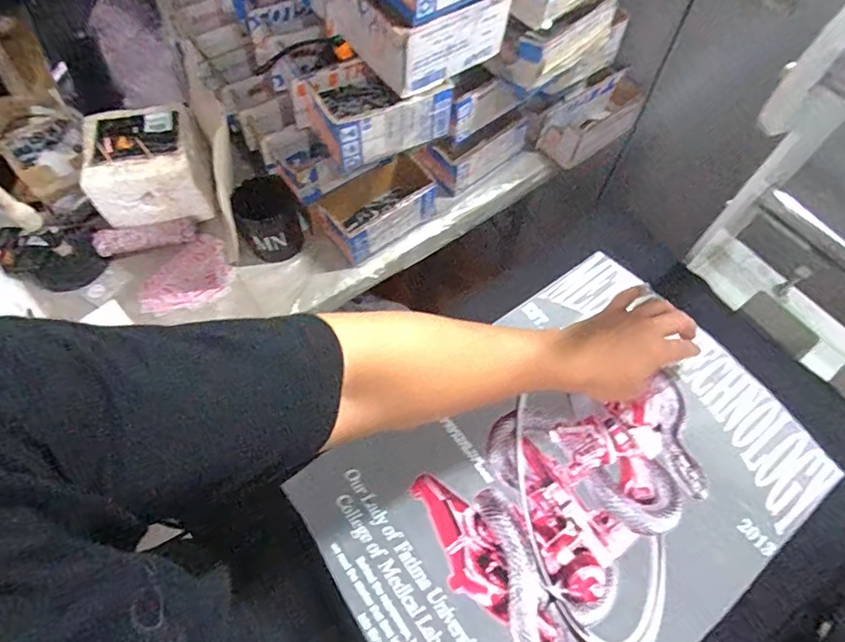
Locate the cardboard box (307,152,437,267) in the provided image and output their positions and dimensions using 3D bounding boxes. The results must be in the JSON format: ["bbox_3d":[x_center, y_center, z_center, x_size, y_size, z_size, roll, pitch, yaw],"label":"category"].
[{"bbox_3d":[-0.057,-0.164,0.739,0.169,0.075,0.076,-34,68,-17],"label":"cardboard box"}]

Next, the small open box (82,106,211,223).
[{"bbox_3d":[-0.396,-0.226,0.729,0.151,0.103,0.138,-17,64,-9],"label":"small open box"}]

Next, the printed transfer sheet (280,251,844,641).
[{"bbox_3d":[0.134,0.155,0.487,0.436,0.007,0.318,-34,68,-17],"label":"printed transfer sheet"}]

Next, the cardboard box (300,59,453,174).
[{"bbox_3d":[-0.056,-0.260,0.622,0.161,0.070,0.101,-25,66,-13],"label":"cardboard box"}]

